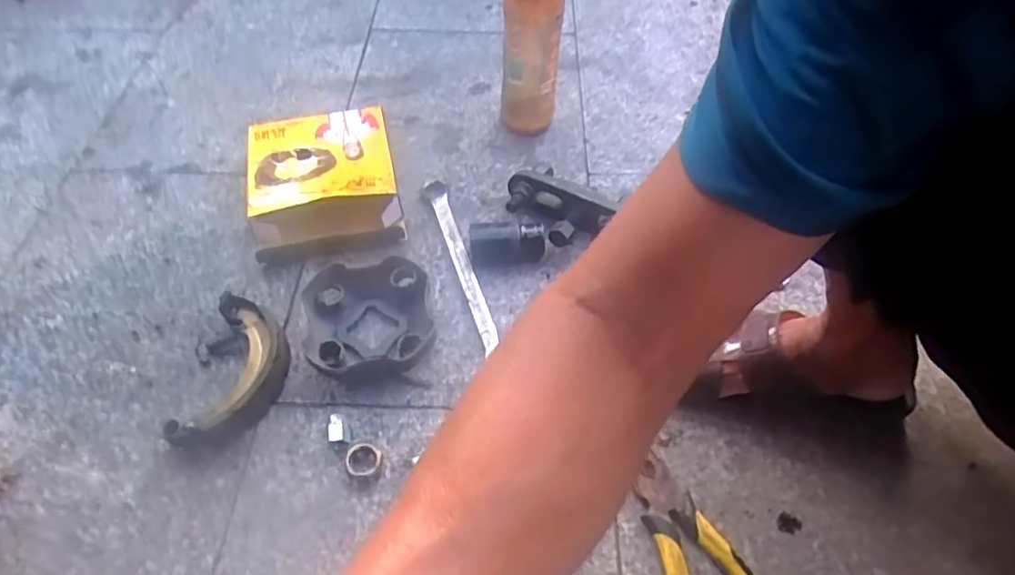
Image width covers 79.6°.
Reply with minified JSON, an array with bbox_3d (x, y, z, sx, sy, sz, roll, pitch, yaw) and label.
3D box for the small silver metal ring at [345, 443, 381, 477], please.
[{"bbox_3d":[-0.119,0.141,0.503,0.027,0.013,0.030,6,53,3],"label":"small silver metal ring"}]

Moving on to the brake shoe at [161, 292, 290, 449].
[{"bbox_3d":[-0.240,0.070,0.540,0.083,0.037,0.145,4,53,1],"label":"brake shoe"}]

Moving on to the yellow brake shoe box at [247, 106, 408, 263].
[{"bbox_3d":[-0.204,-0.121,0.674,0.155,0.041,0.187,-11,54,-10],"label":"yellow brake shoe box"}]

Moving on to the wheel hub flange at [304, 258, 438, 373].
[{"bbox_3d":[-0.129,0.025,0.563,0.111,0.030,0.120,-9,54,-9],"label":"wheel hub flange"}]

